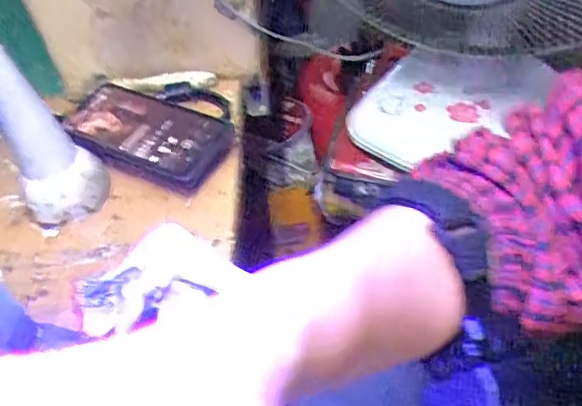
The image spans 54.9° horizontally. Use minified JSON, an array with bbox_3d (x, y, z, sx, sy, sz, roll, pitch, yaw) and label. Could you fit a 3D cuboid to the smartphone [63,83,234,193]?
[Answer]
[{"bbox_3d":[-0.130,-0.059,0.493,0.154,0.021,0.077,19,53,22],"label":"smartphone"}]

